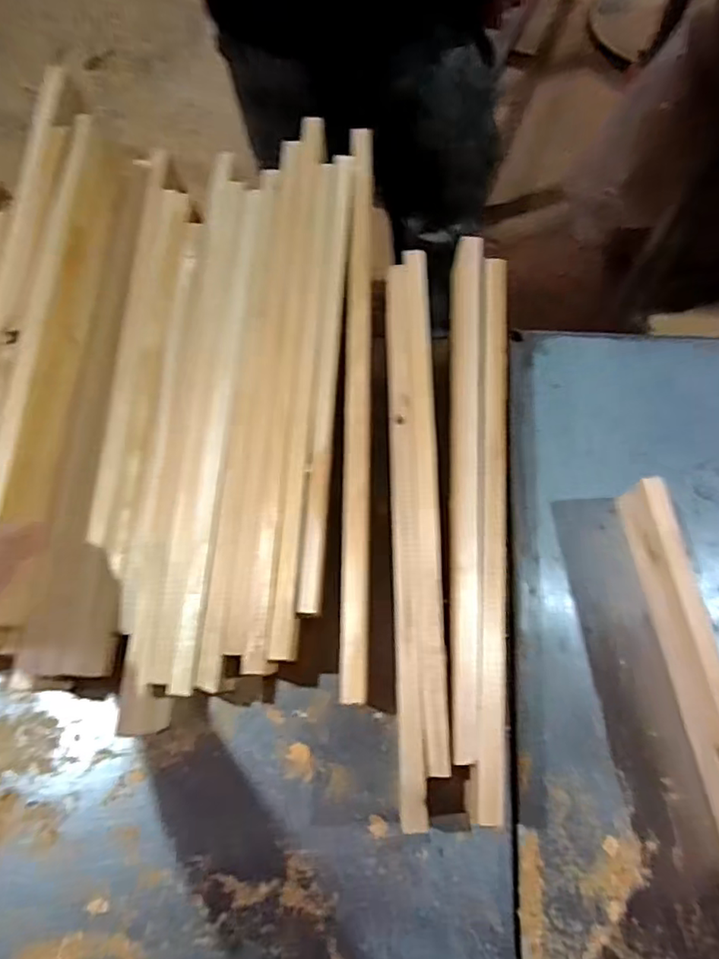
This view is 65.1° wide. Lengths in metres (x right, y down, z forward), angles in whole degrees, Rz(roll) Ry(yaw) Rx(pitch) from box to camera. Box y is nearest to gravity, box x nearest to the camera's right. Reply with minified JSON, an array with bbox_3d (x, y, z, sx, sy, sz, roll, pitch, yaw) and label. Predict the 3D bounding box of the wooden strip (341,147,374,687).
[{"bbox_3d":[-0.001,-0.104,0.536,0.024,0.033,0.581,0,73,3],"label":"wooden strip"}]

